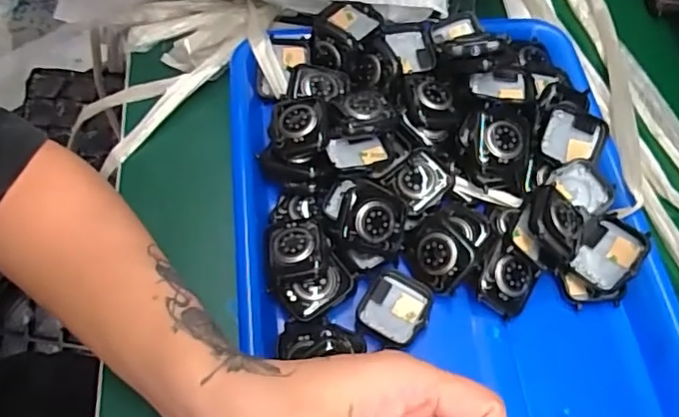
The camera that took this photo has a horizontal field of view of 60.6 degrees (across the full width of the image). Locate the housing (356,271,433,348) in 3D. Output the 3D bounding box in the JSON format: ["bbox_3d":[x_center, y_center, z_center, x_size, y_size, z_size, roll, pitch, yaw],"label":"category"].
[{"bbox_3d":[0.034,0.060,0.350,0.037,0.010,0.041,29,64,12],"label":"housing"}]

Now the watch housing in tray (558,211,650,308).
[{"bbox_3d":[0.161,0.034,0.354,0.036,0.008,0.057,27,86,37],"label":"watch housing in tray"}]

